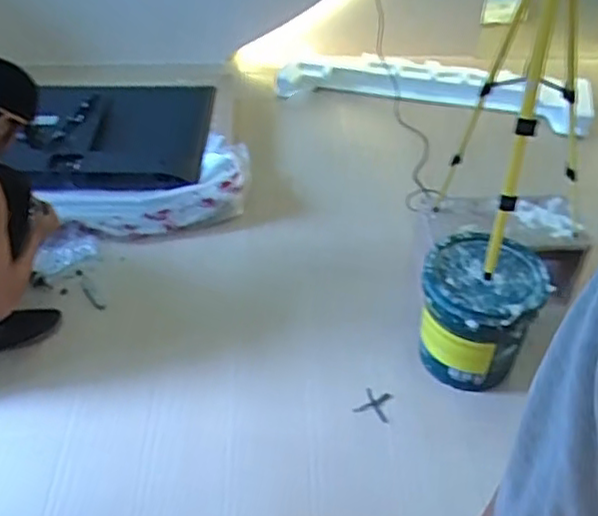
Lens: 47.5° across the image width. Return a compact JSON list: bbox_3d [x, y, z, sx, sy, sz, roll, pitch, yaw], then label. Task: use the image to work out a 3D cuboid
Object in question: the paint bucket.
[{"bbox_3d":[0.446,0.133,1.718,0.273,0.292,0.268,1,41,-1],"label":"paint bucket"}]

